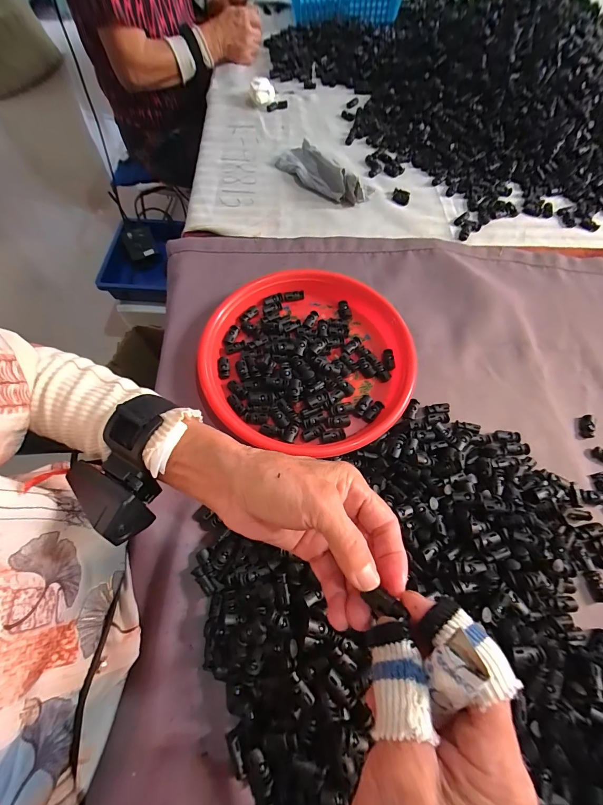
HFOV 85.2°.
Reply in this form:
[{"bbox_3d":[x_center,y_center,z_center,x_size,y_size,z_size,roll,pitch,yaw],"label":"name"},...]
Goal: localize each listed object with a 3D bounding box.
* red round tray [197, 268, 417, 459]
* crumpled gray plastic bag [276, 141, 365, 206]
[{"bbox_3d":[0.012,-0.061,0.407,0.242,0.032,0.243,0,66,-1],"label":"red round tray"},{"bbox_3d":[0.032,-0.394,0.553,0.067,0.042,0.182,-38,72,-16],"label":"crumpled gray plastic bag"}]

